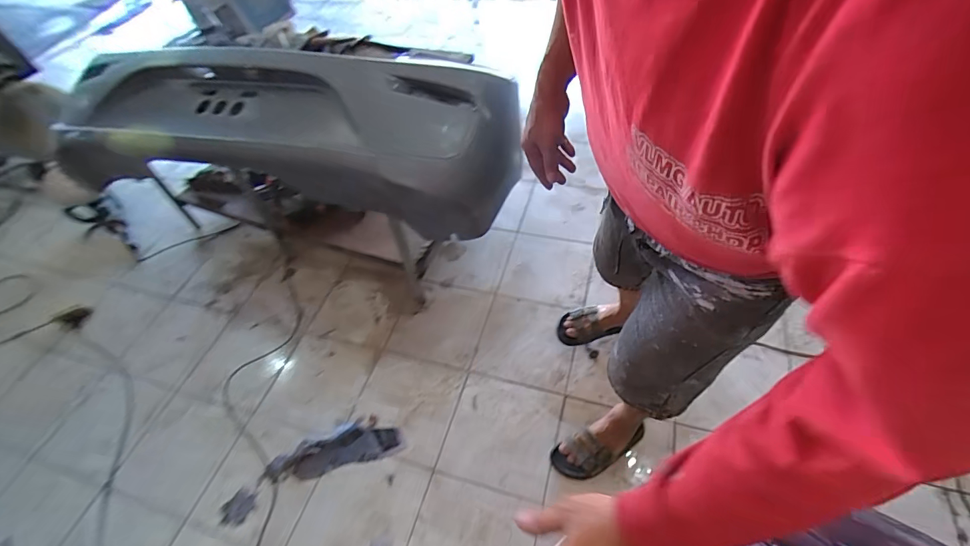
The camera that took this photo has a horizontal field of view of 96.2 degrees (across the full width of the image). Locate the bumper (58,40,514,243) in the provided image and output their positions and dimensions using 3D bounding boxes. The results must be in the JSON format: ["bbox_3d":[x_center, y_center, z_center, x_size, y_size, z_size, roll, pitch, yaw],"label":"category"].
[{"bbox_3d":[-0.538,-0.402,1.299,1.279,0.312,0.505,4,52,11],"label":"bumper"}]

